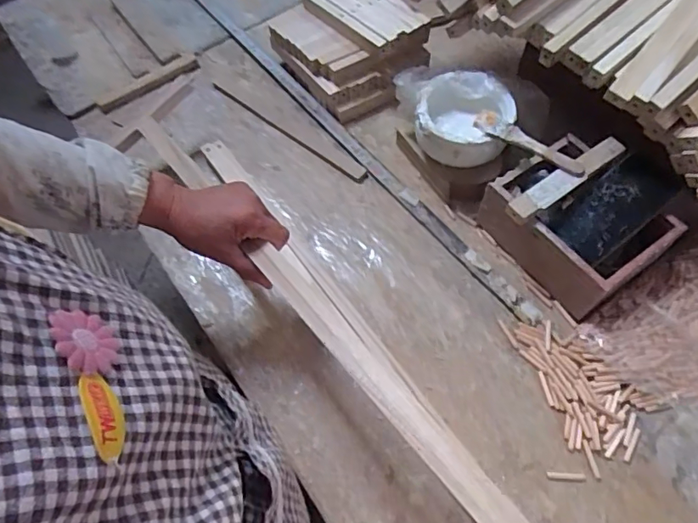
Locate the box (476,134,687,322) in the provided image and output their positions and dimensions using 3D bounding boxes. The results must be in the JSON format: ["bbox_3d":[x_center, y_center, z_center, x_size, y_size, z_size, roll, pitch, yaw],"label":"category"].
[{"bbox_3d":[0.284,-0.054,0.640,0.168,0.107,0.179,-33,65,-14],"label":"box"}]

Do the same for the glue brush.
[{"bbox_3d":[0.220,-0.143,0.630,0.141,0.014,0.033,31,68,18],"label":"glue brush"}]

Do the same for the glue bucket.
[{"bbox_3d":[0.151,-0.188,0.690,0.127,0.058,0.124,5,62,6],"label":"glue bucket"}]

